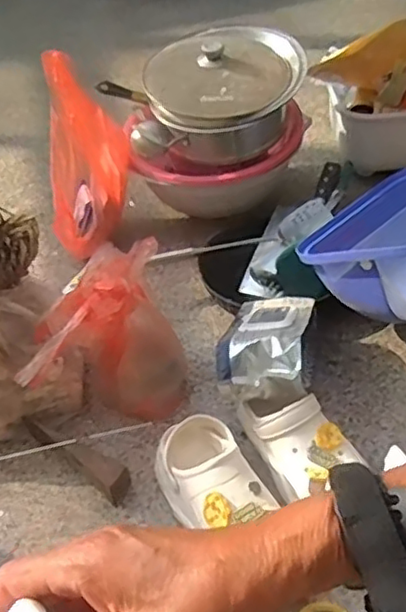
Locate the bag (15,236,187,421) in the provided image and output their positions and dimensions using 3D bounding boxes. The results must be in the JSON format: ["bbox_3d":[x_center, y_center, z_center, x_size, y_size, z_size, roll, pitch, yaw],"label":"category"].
[{"bbox_3d":[-0.138,0.054,0.895,0.203,0.227,0.154,-16,40,-10],"label":"bag"}]

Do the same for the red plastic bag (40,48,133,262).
[{"bbox_3d":[-0.216,-0.279,1.189,0.149,0.359,0.097,-6,10,0],"label":"red plastic bag"}]

